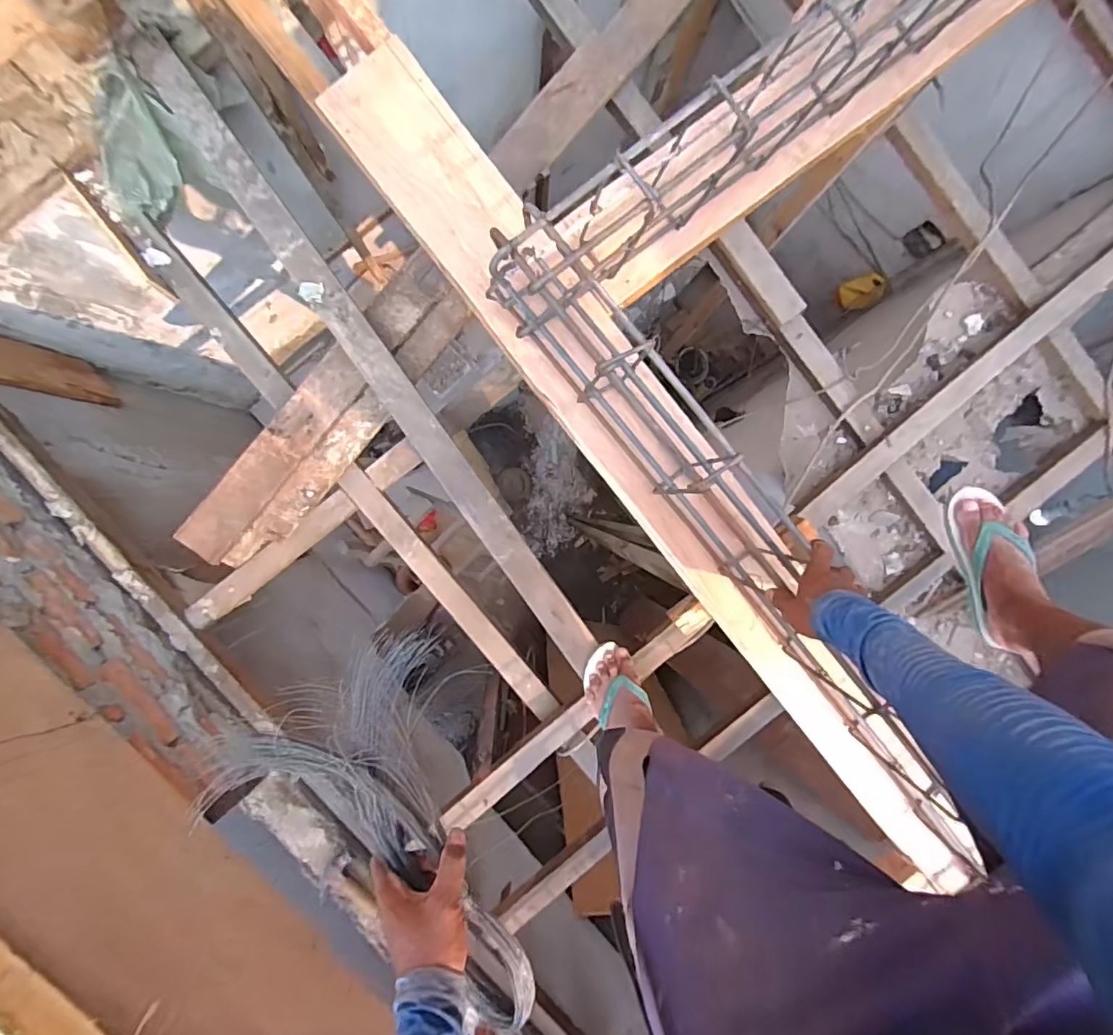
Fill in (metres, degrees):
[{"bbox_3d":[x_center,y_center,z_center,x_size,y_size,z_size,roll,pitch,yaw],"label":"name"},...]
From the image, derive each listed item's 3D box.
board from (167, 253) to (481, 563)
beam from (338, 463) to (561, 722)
[{"bbox_3d":[-0.477,-0.203,1.109,0.173,0.051,0.737,40,88,-25],"label":"board"},{"bbox_3d":[-0.238,0.181,1.203,0.074,0.045,0.708,-40,95,-1],"label":"beam"}]

